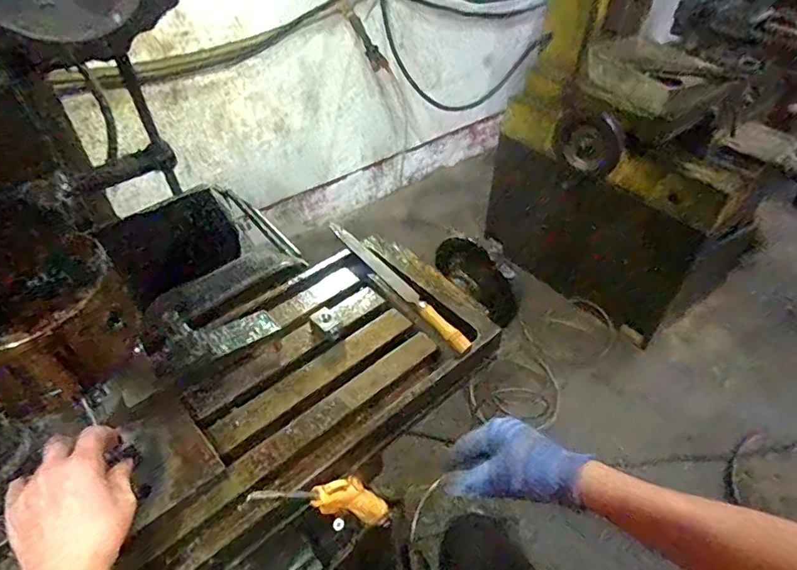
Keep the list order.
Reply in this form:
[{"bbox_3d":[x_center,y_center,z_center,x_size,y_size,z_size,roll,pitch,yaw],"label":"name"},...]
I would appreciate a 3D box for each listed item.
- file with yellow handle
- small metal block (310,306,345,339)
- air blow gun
[{"bbox_3d":[-0.007,-0.008,0.642,0.018,0.017,0.282,-28,51,-26],"label":"file with yellow handle"},{"bbox_3d":[-0.081,0.044,0.571,0.026,0.021,0.034,-33,54,-29],"label":"small metal block"},{"bbox_3d":[-0.057,0.207,0.489,0.046,0.204,0.024,-39,51,2],"label":"air blow gun"}]

